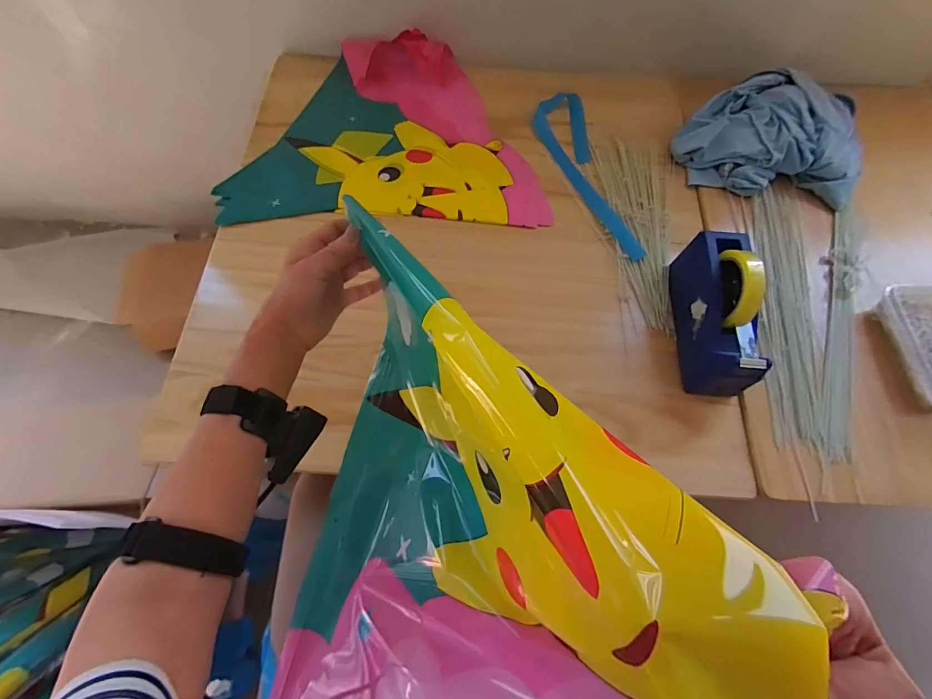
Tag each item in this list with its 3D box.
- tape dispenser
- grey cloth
[{"bbox_3d":[0.334,-0.054,0.542,0.070,0.119,0.201,2,67,0],"label":"tape dispenser"},{"bbox_3d":[0.514,-0.376,0.709,0.283,0.068,0.244,12,67,4],"label":"grey cloth"}]

